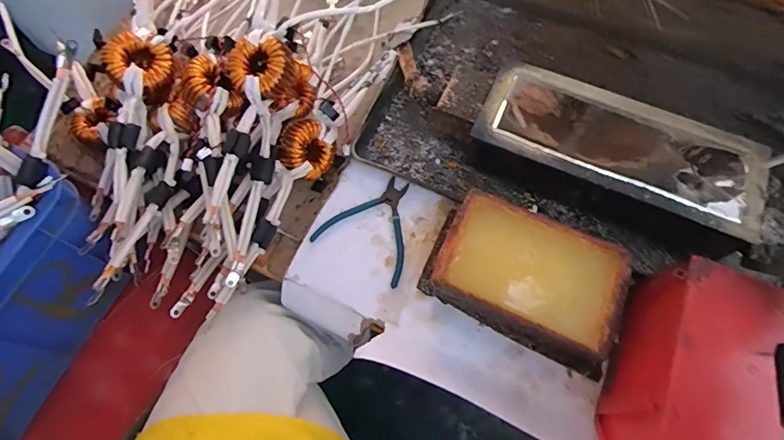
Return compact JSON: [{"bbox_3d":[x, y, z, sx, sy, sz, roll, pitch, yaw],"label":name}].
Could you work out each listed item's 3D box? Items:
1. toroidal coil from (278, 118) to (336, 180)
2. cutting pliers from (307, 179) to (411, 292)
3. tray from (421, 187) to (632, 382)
[{"bbox_3d":[-0.115,-0.093,0.580,0.050,0.064,0.073,21,72,27],"label":"toroidal coil"},{"bbox_3d":[-0.019,0.001,0.570,0.126,0.009,0.133,27,70,11],"label":"cutting pliers"},{"bbox_3d":[0.159,0.068,0.515,0.227,0.071,0.141,23,69,9],"label":"tray"}]

